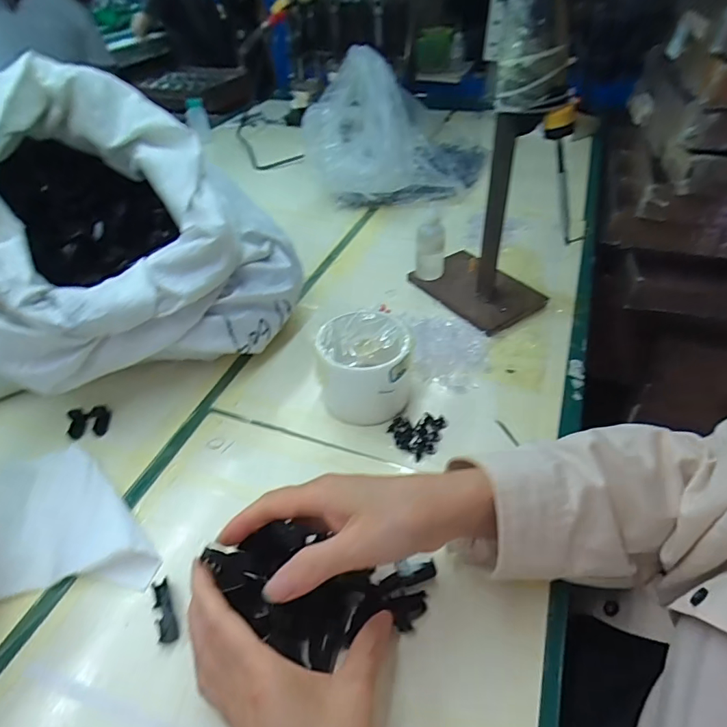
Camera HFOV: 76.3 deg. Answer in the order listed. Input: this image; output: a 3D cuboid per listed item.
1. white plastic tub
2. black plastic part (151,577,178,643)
[{"bbox_3d":[0.001,0.004,0.433,0.080,0.076,0.074,-2,42,2],"label":"white plastic tub"},{"bbox_3d":[-0.137,0.170,0.317,0.011,0.004,0.043,-21,45,-18],"label":"black plastic part"}]

